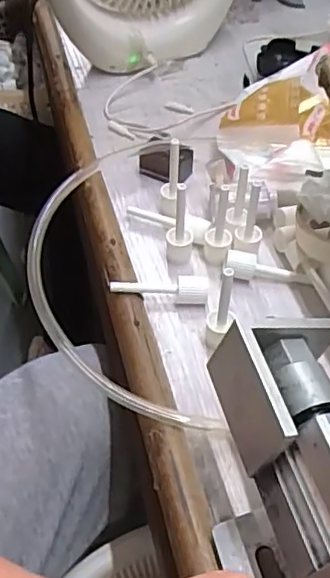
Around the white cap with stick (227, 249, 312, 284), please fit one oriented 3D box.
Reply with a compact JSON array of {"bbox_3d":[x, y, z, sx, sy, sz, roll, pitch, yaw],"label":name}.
[{"bbox_3d":[0.071,-0.013,0.398,0.058,0.014,0.015,12,50,-6],"label":"white cap with stick"}]

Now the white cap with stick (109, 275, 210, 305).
[{"bbox_3d":[-0.003,0.000,0.388,0.065,0.014,0.015,4,50,4],"label":"white cap with stick"}]

